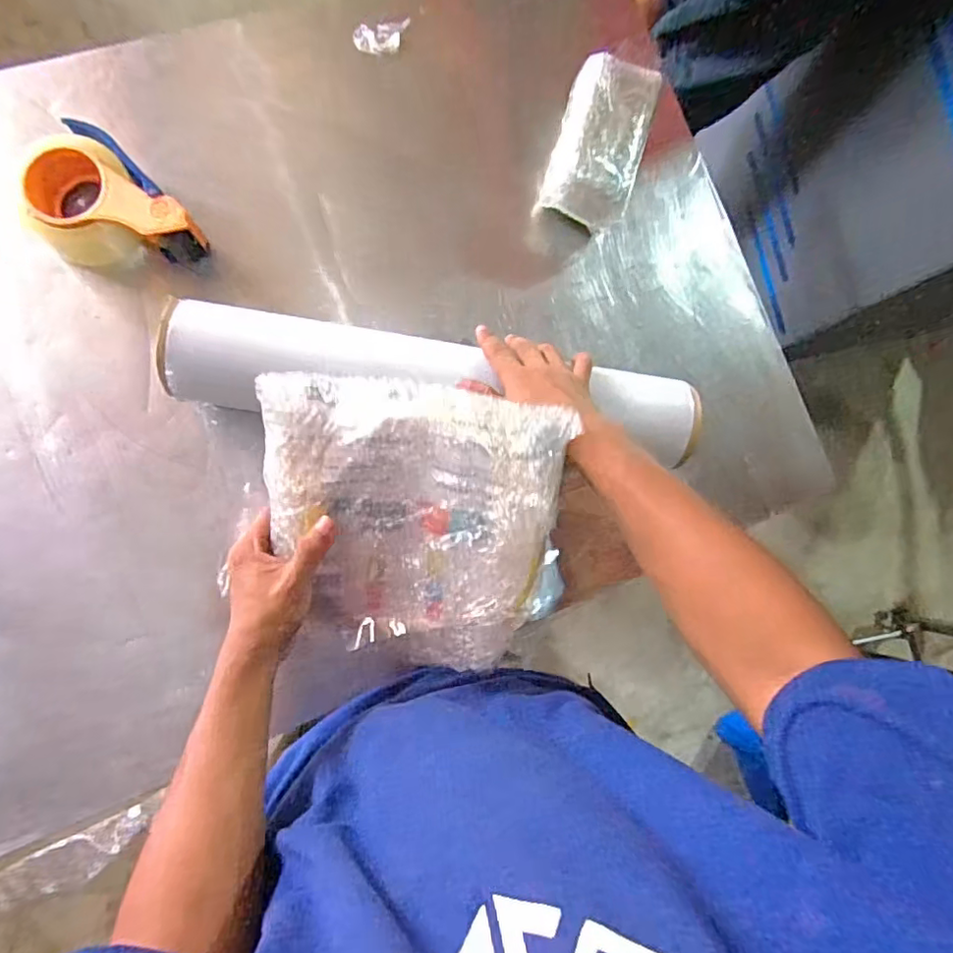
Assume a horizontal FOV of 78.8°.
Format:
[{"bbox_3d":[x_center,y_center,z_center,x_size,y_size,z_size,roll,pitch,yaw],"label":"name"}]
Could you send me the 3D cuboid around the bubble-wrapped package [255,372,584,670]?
[{"bbox_3d":[-0.056,0.042,0.479,0.237,0.025,0.229,5,103,6],"label":"bubble-wrapped package"}]

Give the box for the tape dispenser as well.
[{"bbox_3d":[-0.377,-0.261,0.596,0.152,0.085,0.120,44,80,-2],"label":"tape dispenser"}]

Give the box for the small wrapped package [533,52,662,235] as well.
[{"bbox_3d":[0.134,-0.365,0.655,0.098,0.089,0.170,15,83,-7],"label":"small wrapped package"}]

